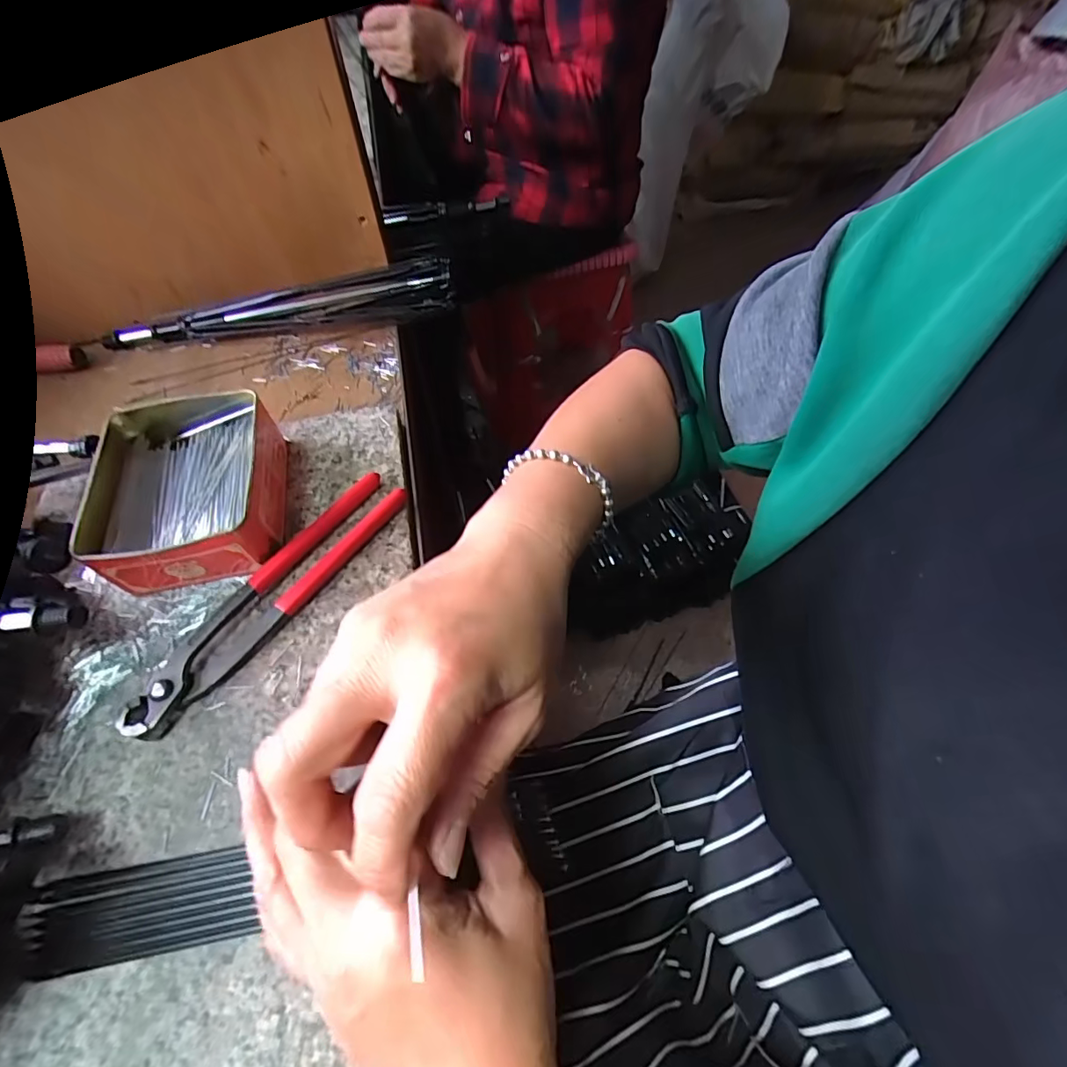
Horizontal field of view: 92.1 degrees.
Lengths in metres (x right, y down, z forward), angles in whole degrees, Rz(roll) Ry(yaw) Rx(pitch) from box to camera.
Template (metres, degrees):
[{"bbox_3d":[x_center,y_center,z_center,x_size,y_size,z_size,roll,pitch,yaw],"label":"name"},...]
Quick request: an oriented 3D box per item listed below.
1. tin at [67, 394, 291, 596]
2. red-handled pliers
[{"bbox_3d":[-0.221,-0.026,0.329,0.107,0.056,0.120,-13,57,-7],"label":"tin"},{"bbox_3d":[-0.157,0.037,0.314,0.034,0.017,0.194,30,62,19],"label":"red-handled pliers"}]

